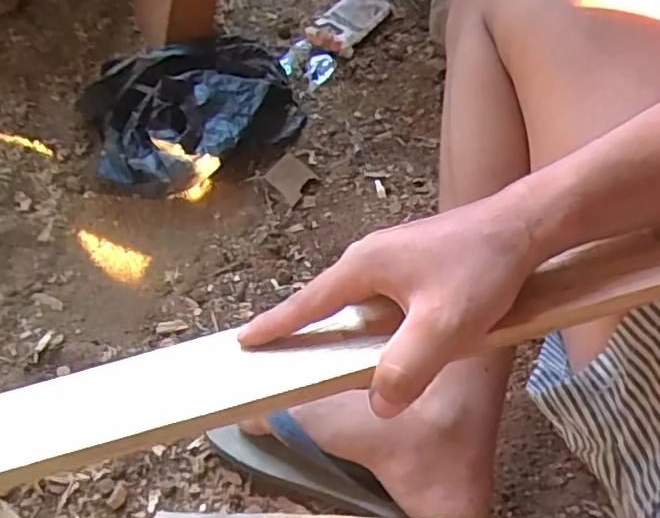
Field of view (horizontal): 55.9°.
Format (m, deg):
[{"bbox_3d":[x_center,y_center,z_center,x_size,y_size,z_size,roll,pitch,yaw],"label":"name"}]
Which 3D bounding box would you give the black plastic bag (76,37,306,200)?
[{"bbox_3d":[-0.166,-0.185,0.741,0.243,0.069,0.205,-19,59,-14],"label":"black plastic bag"}]

